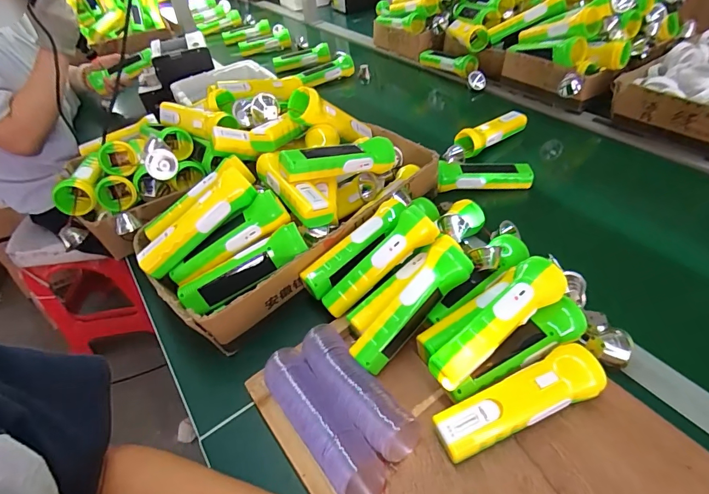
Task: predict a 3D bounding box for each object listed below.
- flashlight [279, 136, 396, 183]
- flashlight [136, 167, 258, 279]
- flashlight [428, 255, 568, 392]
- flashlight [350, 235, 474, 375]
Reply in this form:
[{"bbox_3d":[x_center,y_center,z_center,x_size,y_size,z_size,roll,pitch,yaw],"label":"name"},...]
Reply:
[{"bbox_3d":[-0.021,-0.120,0.540,0.163,0.043,0.040,-14,43,-27],"label":"flashlight"},{"bbox_3d":[-0.197,-0.029,0.490,0.160,0.043,0.042,-45,53,-10],"label":"flashlight"},{"bbox_3d":[0.145,0.079,0.390,0.163,0.048,0.050,-39,52,-19],"label":"flashlight"},{"bbox_3d":[0.063,0.065,0.434,0.162,0.042,0.044,-48,54,-6],"label":"flashlight"}]

